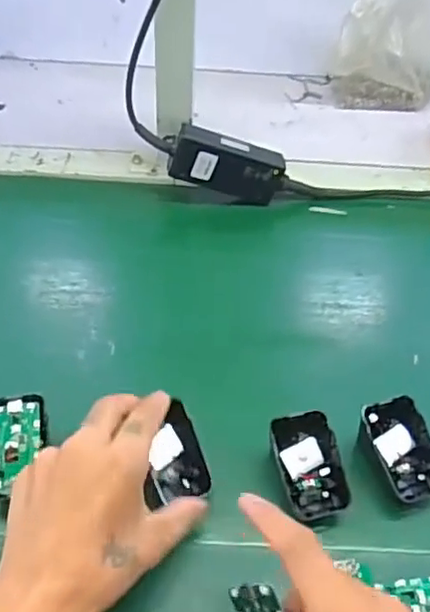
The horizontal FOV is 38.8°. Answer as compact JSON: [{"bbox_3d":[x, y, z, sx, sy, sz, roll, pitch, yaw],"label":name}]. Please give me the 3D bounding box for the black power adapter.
[{"bbox_3d":[0.016,-0.143,0.629,0.120,0.052,0.031,14,42,-14],"label":"black power adapter"}]

